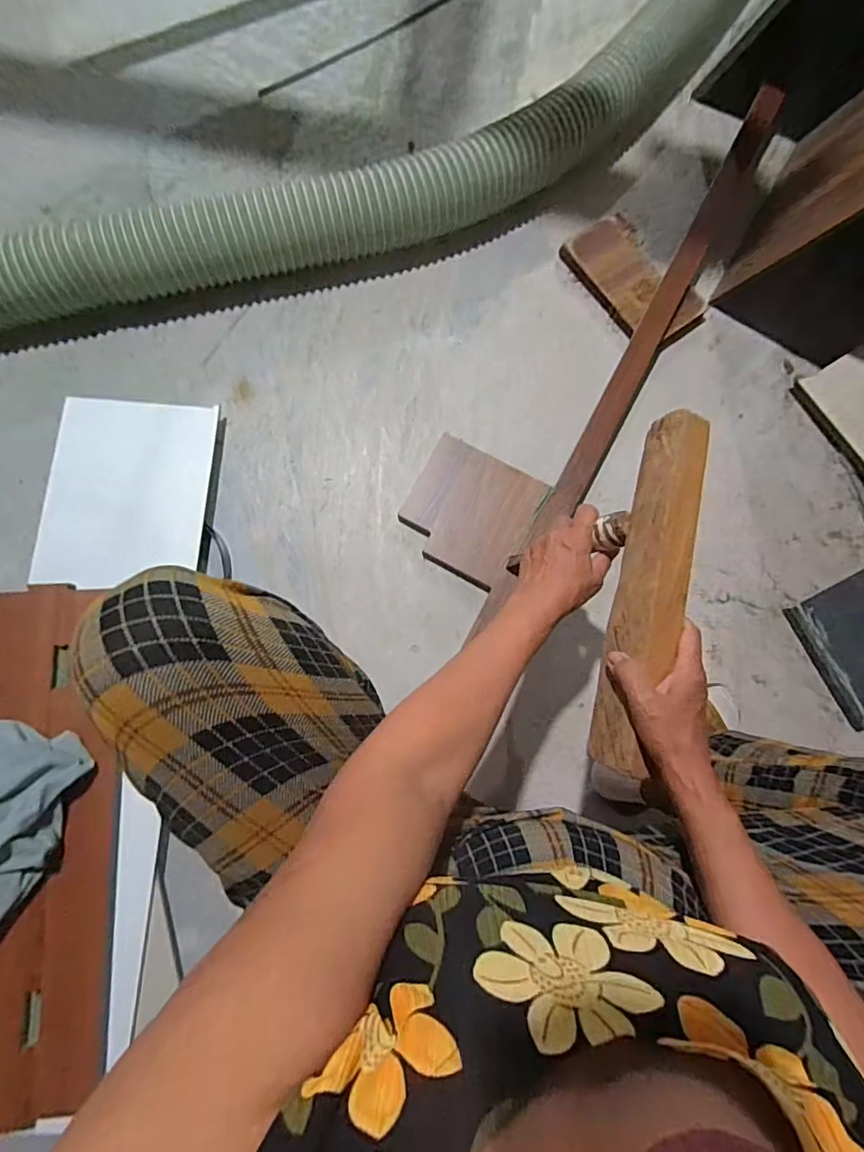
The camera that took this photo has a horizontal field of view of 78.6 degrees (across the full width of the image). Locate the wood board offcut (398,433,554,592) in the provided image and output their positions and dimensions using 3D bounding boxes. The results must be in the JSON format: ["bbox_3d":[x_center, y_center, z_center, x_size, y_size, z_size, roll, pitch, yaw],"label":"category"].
[{"bbox_3d":[0.053,-0.091,0.742,0.167,0.021,0.169,29,81,0],"label":"wood board offcut"}]

